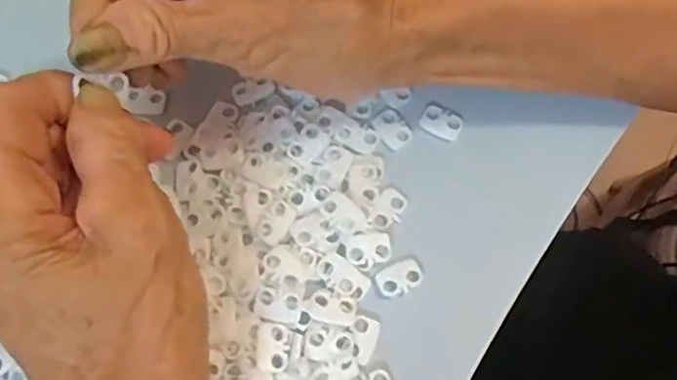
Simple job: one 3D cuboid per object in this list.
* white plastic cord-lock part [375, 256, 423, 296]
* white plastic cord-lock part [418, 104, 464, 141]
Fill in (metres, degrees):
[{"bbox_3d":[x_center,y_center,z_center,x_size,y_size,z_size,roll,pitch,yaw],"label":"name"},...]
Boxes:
[{"bbox_3d":[0.024,0.035,0.259,0.019,0.004,0.012,-30,74,-12],"label":"white plastic cord-lock part"},{"bbox_3d":[0.045,-0.030,0.283,0.018,0.004,0.014,27,72,8],"label":"white plastic cord-lock part"}]

